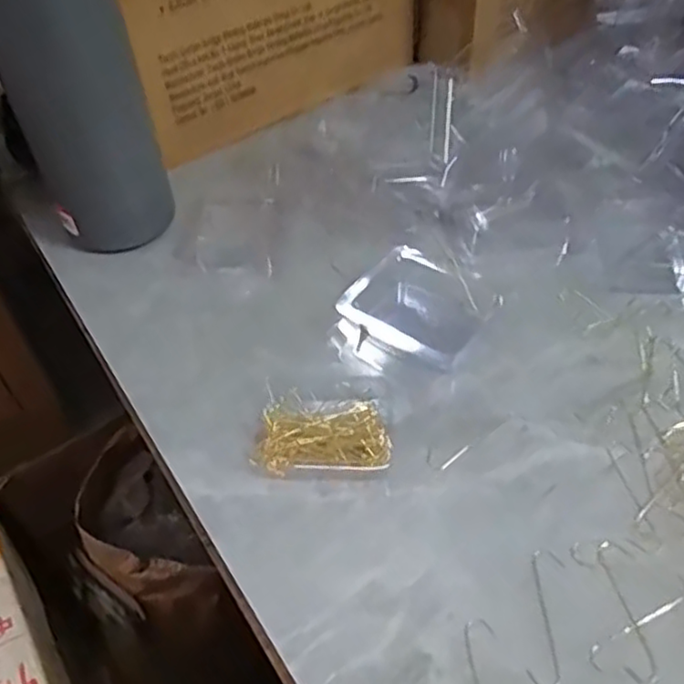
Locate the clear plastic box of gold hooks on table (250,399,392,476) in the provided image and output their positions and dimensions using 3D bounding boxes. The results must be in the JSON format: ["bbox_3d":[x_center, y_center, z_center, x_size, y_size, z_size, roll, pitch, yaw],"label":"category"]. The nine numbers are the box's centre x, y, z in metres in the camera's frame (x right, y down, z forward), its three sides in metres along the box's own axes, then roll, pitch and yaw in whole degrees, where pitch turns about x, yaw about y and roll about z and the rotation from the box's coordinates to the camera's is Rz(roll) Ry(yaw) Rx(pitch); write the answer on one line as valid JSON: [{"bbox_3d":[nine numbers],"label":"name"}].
[{"bbox_3d":[-0.009,0.053,0.370,0.072,0.020,0.040,5,48,7],"label":"clear plastic box of gold hooks on table"}]

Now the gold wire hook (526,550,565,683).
[{"bbox_3d":[0.093,0.124,0.307,0.014,0.004,0.064,8,49,10],"label":"gold wire hook"}]

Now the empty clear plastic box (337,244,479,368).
[{"bbox_3d":[0.048,-0.026,0.430,0.081,0.022,0.066,32,57,28],"label":"empty clear plastic box"}]

